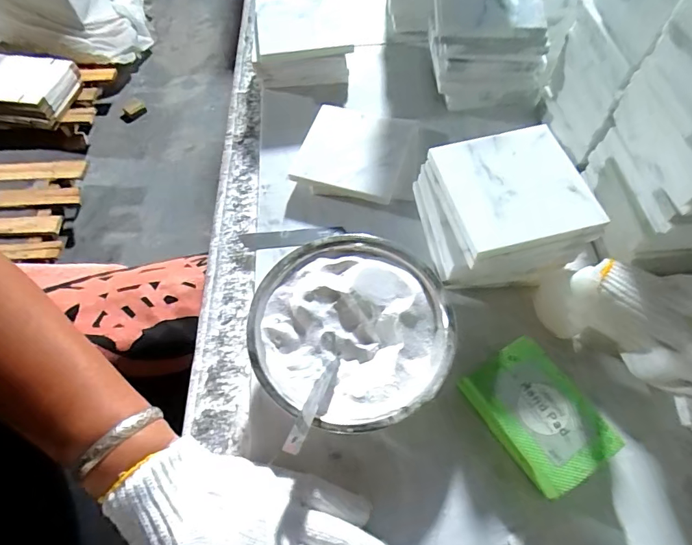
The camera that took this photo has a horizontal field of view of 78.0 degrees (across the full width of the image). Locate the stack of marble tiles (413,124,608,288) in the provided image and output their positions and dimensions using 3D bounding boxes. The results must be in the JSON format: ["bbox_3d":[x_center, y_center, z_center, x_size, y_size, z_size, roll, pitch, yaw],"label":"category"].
[{"bbox_3d":[0.119,-0.050,0.340,0.114,0.061,0.106,-11,64,-2],"label":"stack of marble tiles"}]

